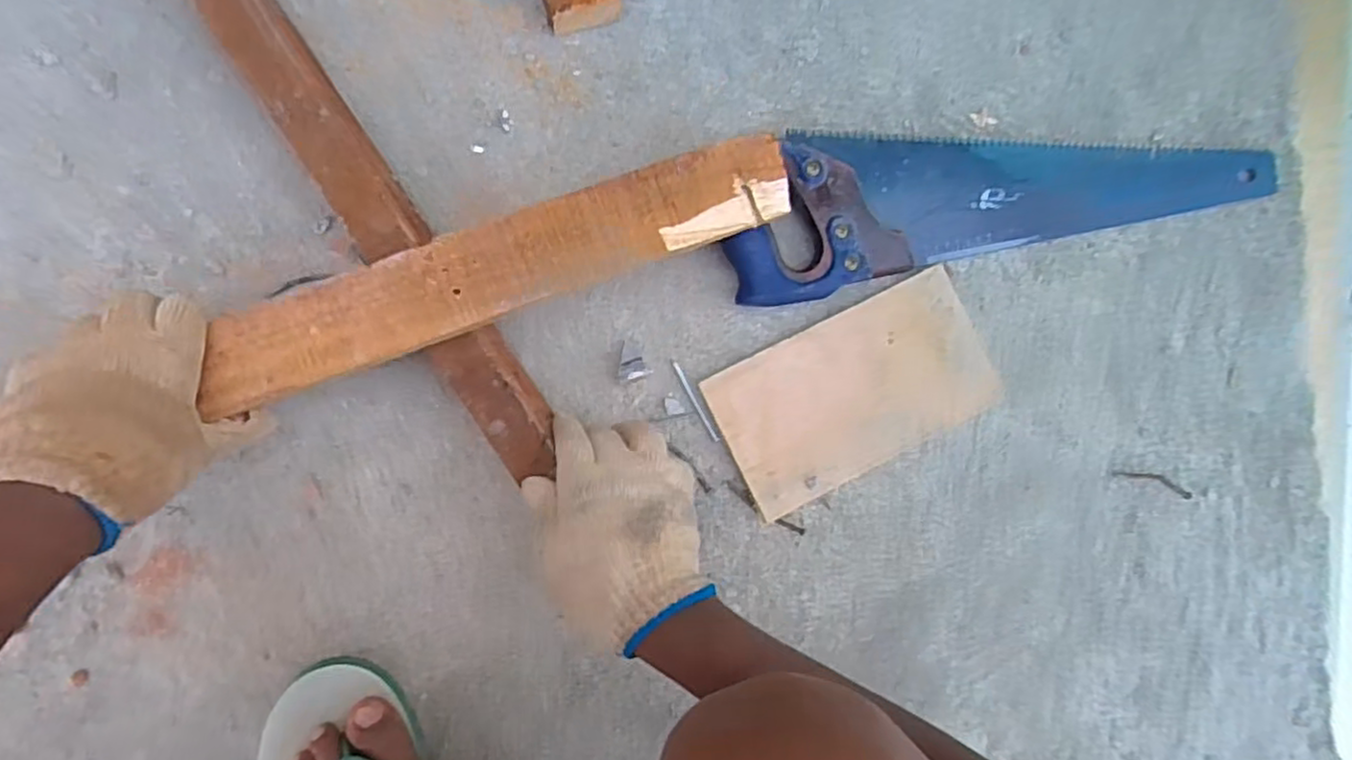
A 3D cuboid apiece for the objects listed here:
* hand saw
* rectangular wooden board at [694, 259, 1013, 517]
[{"bbox_3d":[0.263,-0.169,0.598,0.459,0.033,0.126,-13,90,-9],"label":"hand saw"},{"bbox_3d":[0.149,0.007,0.580,0.231,0.006,0.124,-26,92,-9],"label":"rectangular wooden board"}]

